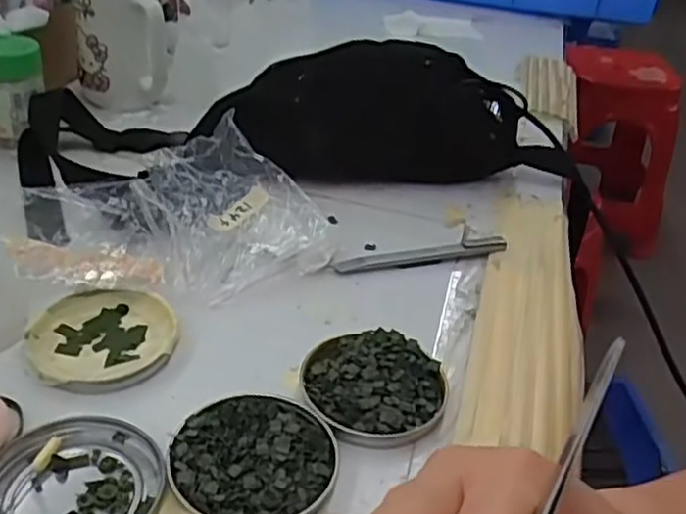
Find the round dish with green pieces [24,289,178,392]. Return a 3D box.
[{"bbox_3d":[-0.135,0.046,0.405,0.077,0.012,0.072,-5,36,-17],"label":"round dish with green pieces"}]

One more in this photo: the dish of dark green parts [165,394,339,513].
[{"bbox_3d":[-0.042,0.096,0.342,0.073,0.011,0.076,5,34,-3],"label":"dish of dark green parts"}]

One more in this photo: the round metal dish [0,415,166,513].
[{"bbox_3d":[-0.122,0.104,0.323,0.075,0.008,0.076,5,34,-3],"label":"round metal dish"}]

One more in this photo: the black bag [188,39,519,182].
[{"bbox_3d":[0.019,-0.121,0.592,0.247,0.097,0.071,9,34,3],"label":"black bag"}]

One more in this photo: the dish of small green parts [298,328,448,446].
[{"bbox_3d":[0.017,0.068,0.388,0.078,0.011,0.074,5,34,-3],"label":"dish of small green parts"}]

